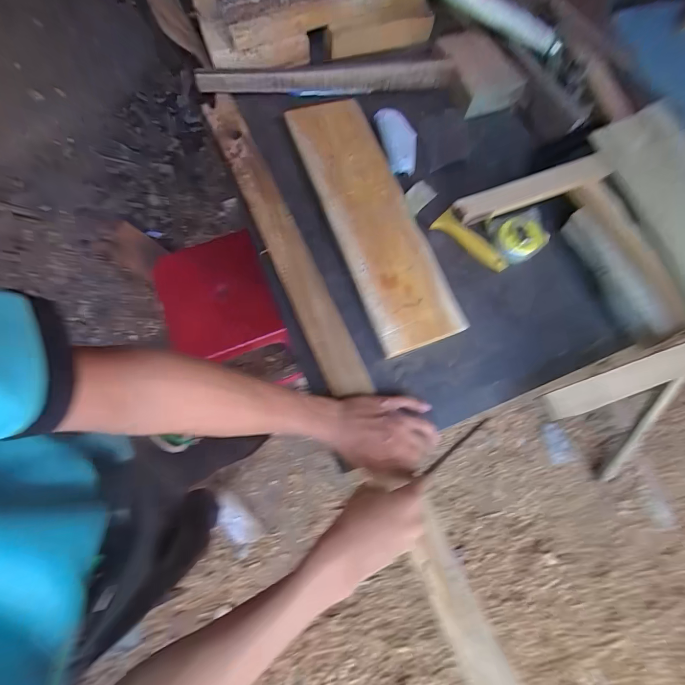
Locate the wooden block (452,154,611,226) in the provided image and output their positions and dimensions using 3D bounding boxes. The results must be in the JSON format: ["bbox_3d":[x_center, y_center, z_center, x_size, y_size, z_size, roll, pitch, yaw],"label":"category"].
[{"bbox_3d":[0.249,-0.203,0.449,0.205,0.022,0.038,-18,76,-5],"label":"wooden block"}]

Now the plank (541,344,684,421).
[{"bbox_3d":[0.331,0.040,0.381,0.208,0.017,0.031,-19,76,-5],"label":"plank"}]

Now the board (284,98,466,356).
[{"bbox_3d":[0.039,-0.186,0.480,0.120,0.019,0.408,-20,75,-5],"label":"board"}]

